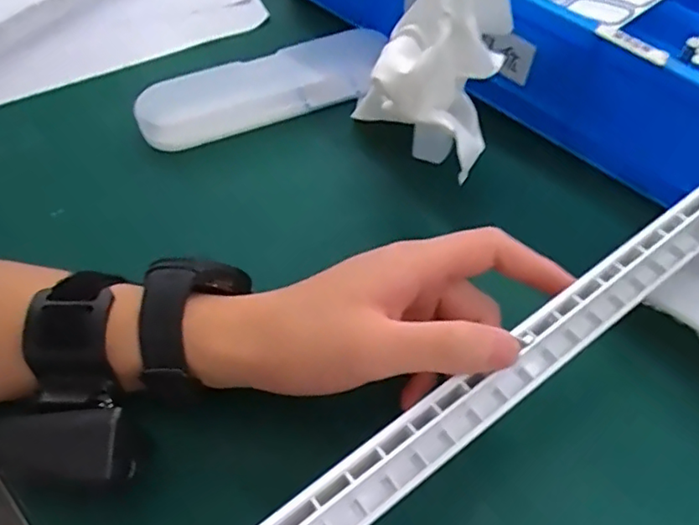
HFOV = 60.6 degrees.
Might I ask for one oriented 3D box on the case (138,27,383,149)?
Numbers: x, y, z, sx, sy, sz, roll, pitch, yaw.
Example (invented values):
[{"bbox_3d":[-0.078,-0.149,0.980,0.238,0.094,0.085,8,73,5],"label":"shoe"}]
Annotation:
[{"bbox_3d":[-0.056,-0.118,0.404,0.167,0.036,0.034,-20,59,-12],"label":"case"}]

